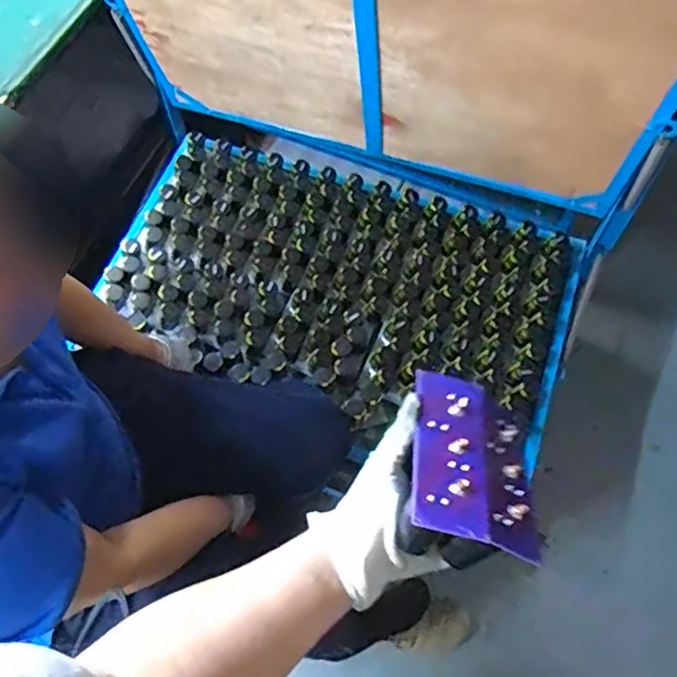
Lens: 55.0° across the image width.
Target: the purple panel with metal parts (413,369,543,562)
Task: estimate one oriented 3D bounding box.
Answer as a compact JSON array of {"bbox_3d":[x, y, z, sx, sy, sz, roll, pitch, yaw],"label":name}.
[{"bbox_3d":[0.104,0.089,0.488,0.097,0.012,0.134,21,45,-13],"label":"purple panel with metal parts"}]

